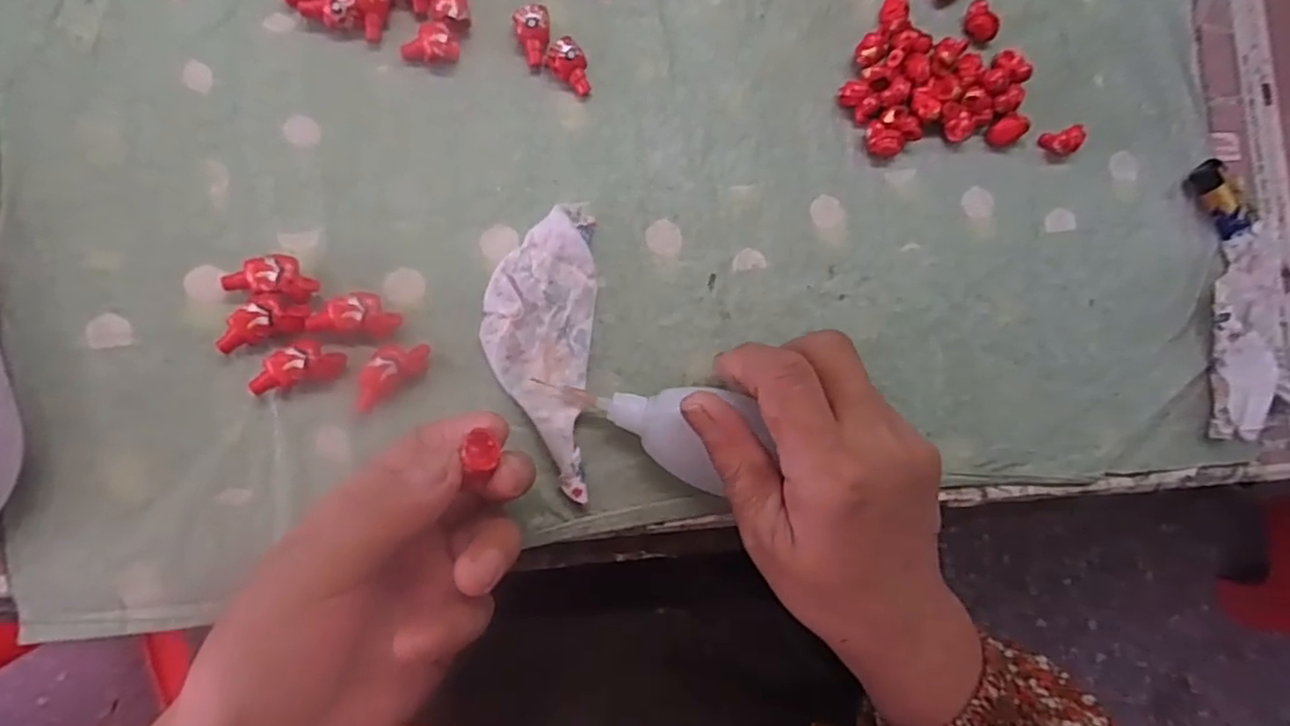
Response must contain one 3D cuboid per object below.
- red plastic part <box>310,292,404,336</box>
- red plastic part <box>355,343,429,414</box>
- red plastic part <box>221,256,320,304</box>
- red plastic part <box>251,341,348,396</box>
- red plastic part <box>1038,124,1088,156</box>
[{"bbox_3d":[-0.126,-0.021,0.300,0.037,0.013,0.017,2,87,-9],"label":"red plastic part"},{"bbox_3d":[-0.112,0.004,0.300,0.038,0.014,0.018,-37,93,-9],"label":"red plastic part"},{"bbox_3d":[-0.160,-0.037,0.296,0.036,0.014,0.018,11,85,-8],"label":"red plastic part"},{"bbox_3d":[-0.149,0.001,0.294,0.037,0.013,0.018,-16,89,-9],"label":"red plastic part"},{"bbox_3d":[0.217,-0.115,0.356,0.019,0.011,0.014,-13,89,-9],"label":"red plastic part"}]

